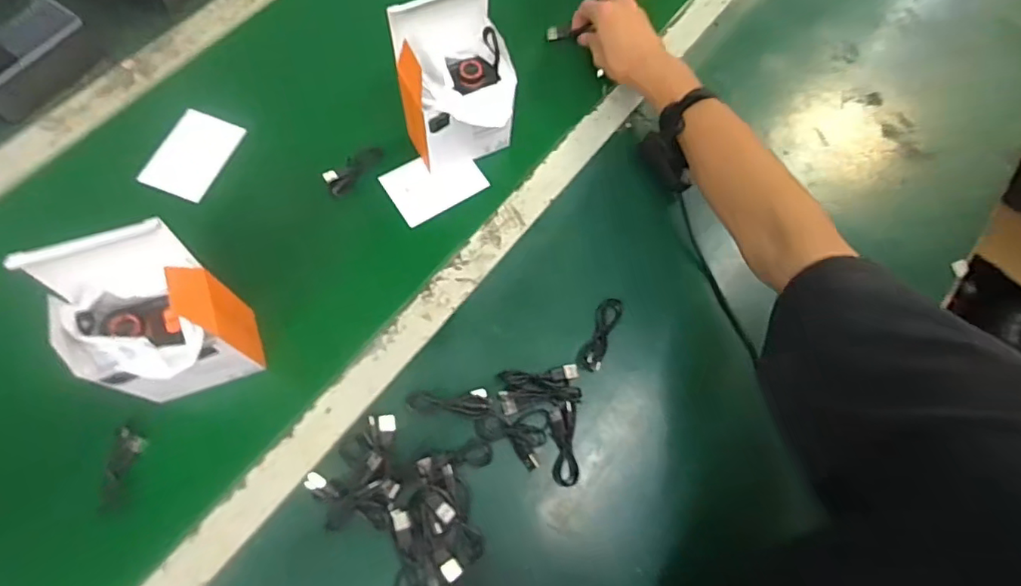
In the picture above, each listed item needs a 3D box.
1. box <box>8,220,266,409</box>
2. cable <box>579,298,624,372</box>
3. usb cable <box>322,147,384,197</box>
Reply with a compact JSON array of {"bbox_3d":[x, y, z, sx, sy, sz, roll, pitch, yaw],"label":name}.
[{"bbox_3d":[-0.278,0.030,0.433,0.094,0.162,0.089,-14,70,-8],"label":"box"},{"bbox_3d":[0.089,0.040,0.540,0.023,0.006,0.079,24,70,7],"label":"cable"},{"bbox_3d":[-0.169,-0.135,0.596,0.027,0.012,0.072,43,73,13],"label":"usb cable"}]

